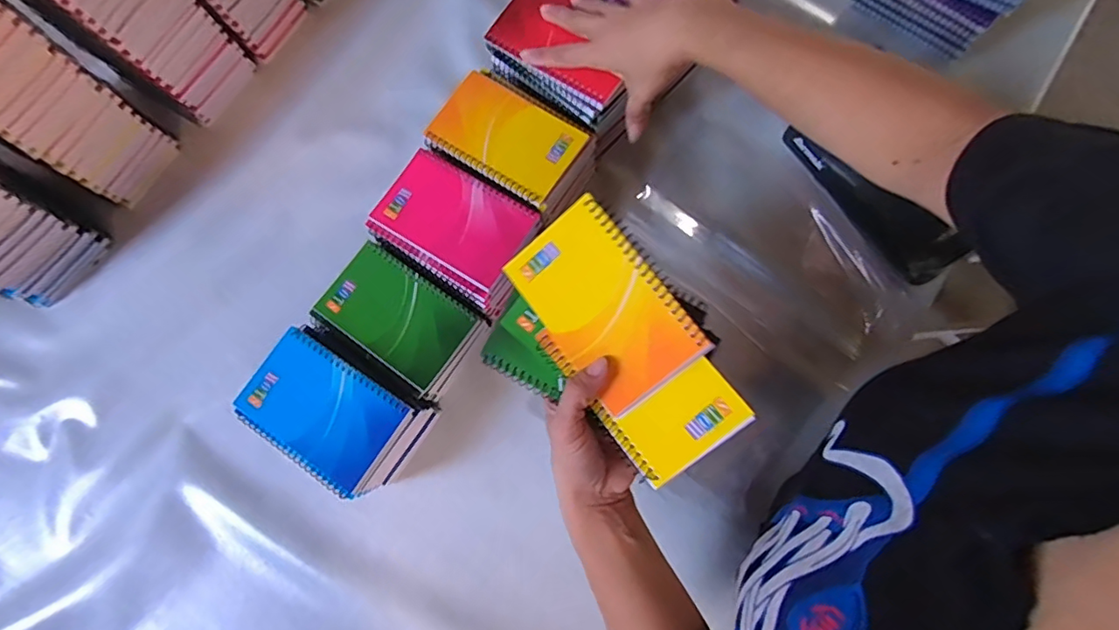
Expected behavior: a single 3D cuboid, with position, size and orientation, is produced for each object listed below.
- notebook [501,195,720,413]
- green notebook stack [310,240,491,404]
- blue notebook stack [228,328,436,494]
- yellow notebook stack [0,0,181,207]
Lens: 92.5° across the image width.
[{"bbox_3d":[0.029,-0.007,0.364,0.082,0.005,0.133,-40,77,16],"label":"notebook"},{"bbox_3d":[-0.144,0.008,0.507,0.138,0.058,0.088,35,80,8],"label":"green notebook stack"},{"bbox_3d":[-0.195,0.086,0.484,0.140,0.070,0.101,34,80,8],"label":"blue notebook stack"},{"bbox_3d":[-0.496,-0.210,0.487,0.132,0.213,0.095,31,80,7],"label":"yellow notebook stack"}]

